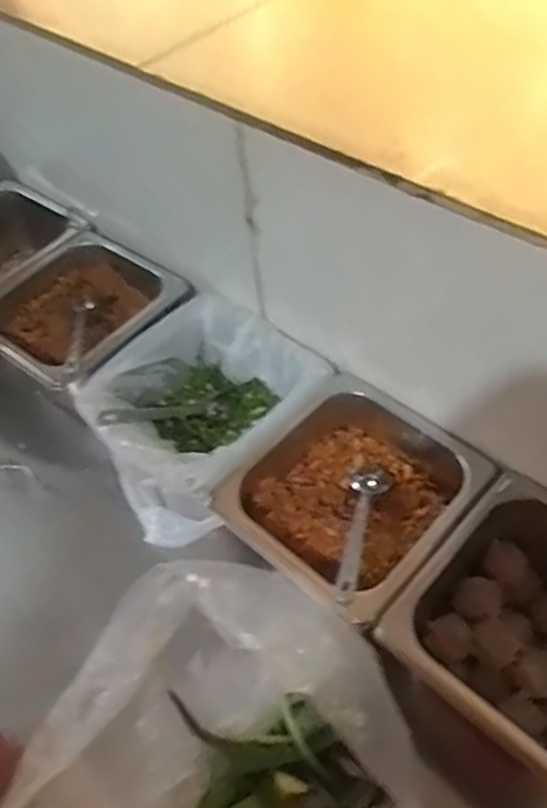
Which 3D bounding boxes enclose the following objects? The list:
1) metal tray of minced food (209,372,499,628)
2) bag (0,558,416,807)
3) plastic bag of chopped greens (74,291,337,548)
[{"bbox_3d":[0.064,0.077,0.556,0.166,0.065,0.162,-40,58,-23],"label":"metal tray of minced food"},{"bbox_3d":[-0.036,0.232,0.447,0.195,0.132,0.206,33,61,28],"label":"bag"},{"bbox_3d":[-0.063,0.011,0.631,0.168,0.096,0.195,33,61,28],"label":"plastic bag of chopped greens"}]

